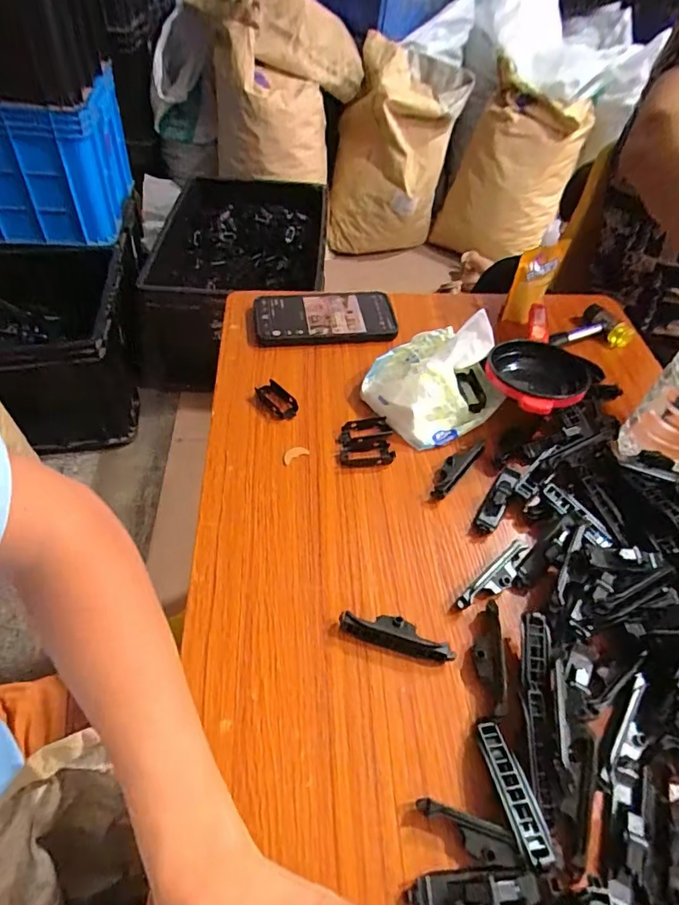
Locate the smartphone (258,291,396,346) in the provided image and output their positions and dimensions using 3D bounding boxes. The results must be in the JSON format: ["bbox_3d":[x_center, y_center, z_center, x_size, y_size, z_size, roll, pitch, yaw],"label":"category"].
[{"bbox_3d":[-0.017,-0.158,0.596,0.158,0.017,0.081,-2,50,-6],"label":"smartphone"}]

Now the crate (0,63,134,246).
[{"bbox_3d":[-0.867,-0.754,1.287,0.583,0.328,0.365,1,50,-3],"label":"crate"}]

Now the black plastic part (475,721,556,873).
[{"bbox_3d":[0.103,0.197,0.300,0.018,0.011,0.075,-8,36,-8],"label":"black plastic part"}]

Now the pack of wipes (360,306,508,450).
[{"bbox_3d":[0.095,-0.083,0.490,0.125,0.090,0.109,-26,55,-21],"label":"pack of wipes"}]

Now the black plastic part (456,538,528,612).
[{"bbox_3d":[0.121,0.097,0.391,0.077,0.016,0.018,-33,59,-27],"label":"black plastic part"}]

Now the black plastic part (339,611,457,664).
[{"bbox_3d":[0.041,0.129,0.363,0.081,0.016,0.019,14,50,8],"label":"black plastic part"}]

